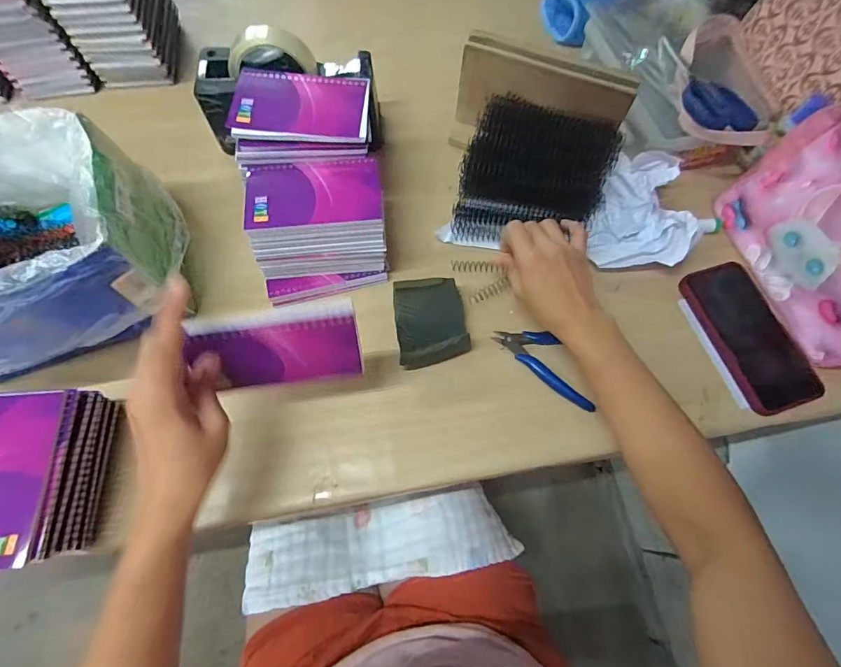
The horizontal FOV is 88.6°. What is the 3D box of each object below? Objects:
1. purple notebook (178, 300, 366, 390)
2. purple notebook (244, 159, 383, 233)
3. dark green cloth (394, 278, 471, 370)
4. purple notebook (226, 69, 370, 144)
[{"bbox_3d":[-0.104,0.012,0.330,0.112,0.085,0.006,-7,50,-6],"label":"purple notebook"},{"bbox_3d":[-0.104,-0.137,0.421,0.127,0.012,0.073,-6,69,-4],"label":"purple notebook"},{"bbox_3d":[0.012,-0.011,0.449,0.072,0.031,0.087,-6,68,-4],"label":"dark green cloth"},{"bbox_3d":[-0.117,-0.224,0.425,0.130,0.010,0.072,2,83,-2],"label":"purple notebook"}]

